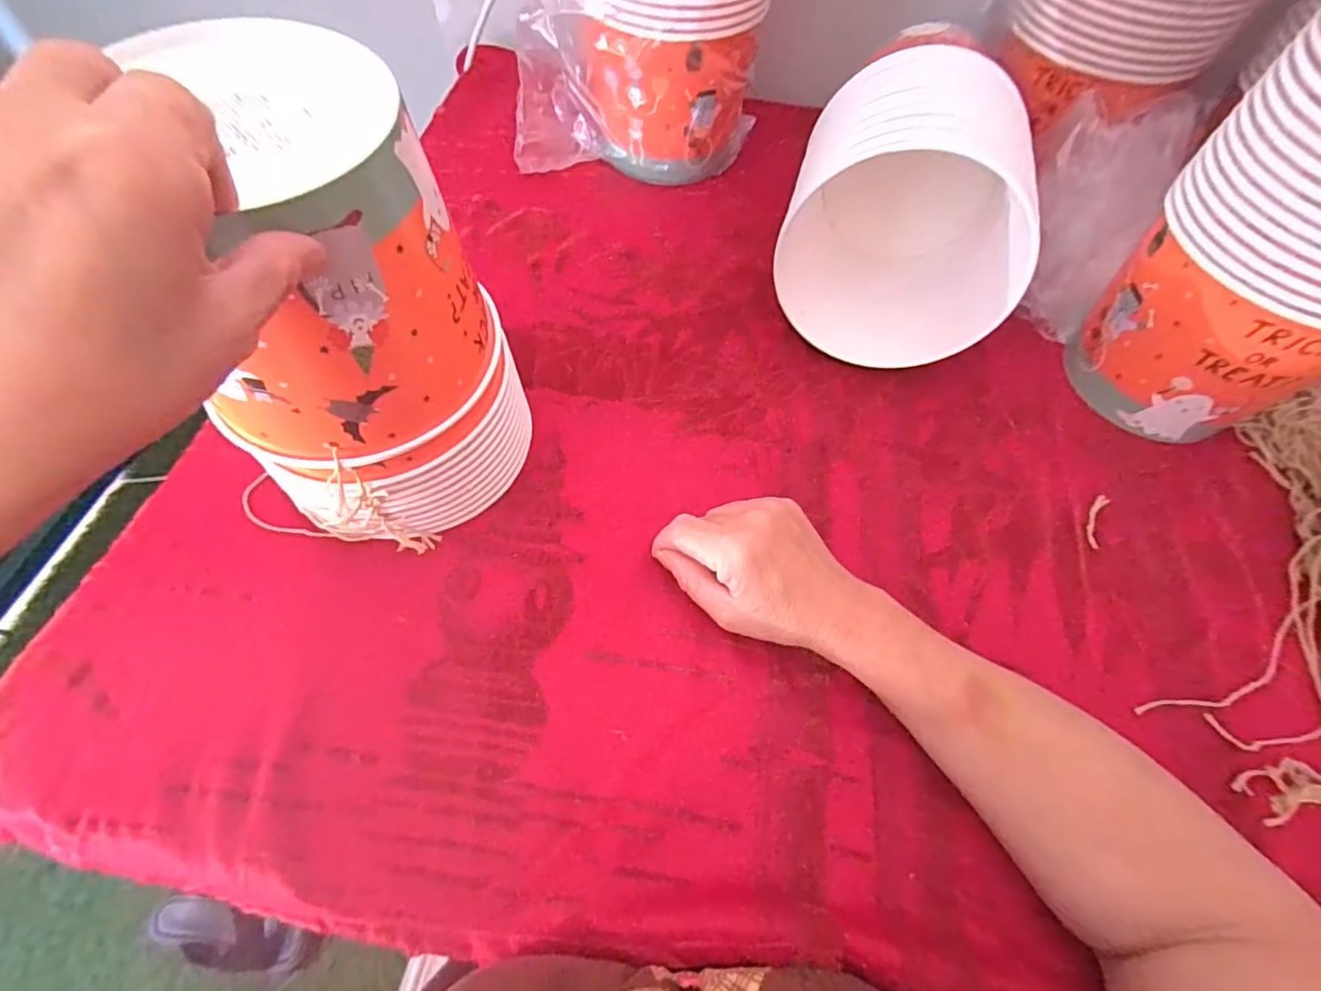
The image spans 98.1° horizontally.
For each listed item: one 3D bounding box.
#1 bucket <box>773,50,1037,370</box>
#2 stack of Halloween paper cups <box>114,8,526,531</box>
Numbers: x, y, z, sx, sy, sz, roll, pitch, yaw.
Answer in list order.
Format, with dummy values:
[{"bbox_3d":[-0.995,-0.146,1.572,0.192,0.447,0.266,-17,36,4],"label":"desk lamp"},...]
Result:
[{"bbox_3d":[0.183,-0.207,0.439,0.159,0.154,0.169,1,62,-1],"label":"bucket"},{"bbox_3d":[-0.163,-0.091,0.319,0.132,0.218,0.145,-16,63,-10],"label":"stack of Halloween paper cups"}]

